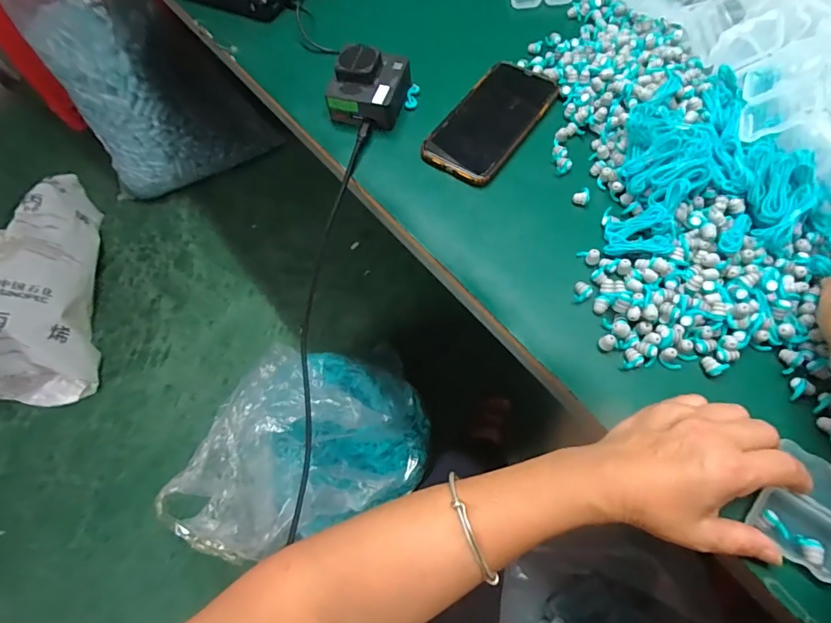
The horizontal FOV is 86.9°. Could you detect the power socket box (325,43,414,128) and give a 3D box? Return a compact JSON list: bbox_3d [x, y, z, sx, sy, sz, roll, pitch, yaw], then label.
[{"bbox_3d":[-0.049,-0.239,0.459,0.074,0.042,0.079,15,68,10],"label":"power socket box"}]

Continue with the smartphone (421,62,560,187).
[{"bbox_3d":[0.078,-0.199,0.454,0.079,0.008,0.157,32,71,16],"label":"smartphone"}]

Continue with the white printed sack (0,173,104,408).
[{"bbox_3d":[-0.955,-0.072,1.061,0.292,0.300,0.556,-18,66,-5],"label":"white printed sack"}]

